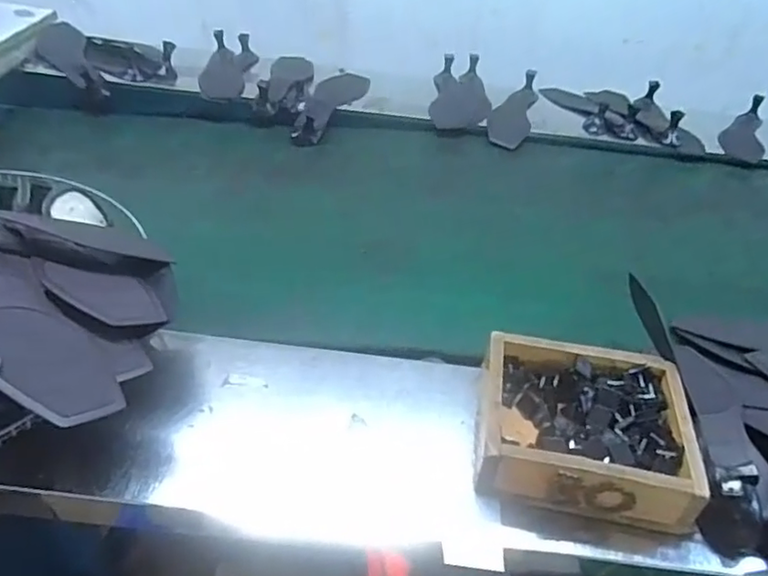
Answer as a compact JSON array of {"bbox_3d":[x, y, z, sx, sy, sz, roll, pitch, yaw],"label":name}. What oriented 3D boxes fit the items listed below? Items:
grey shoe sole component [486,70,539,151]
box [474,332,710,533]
[{"bbox_3d":[0.246,-0.343,1.148,0.079,0.056,0.246,14,41,9],"label":"grey shoe sole component"},{"bbox_3d":[0.180,0.128,0.556,0.181,0.060,0.161,10,40,5],"label":"box"}]

